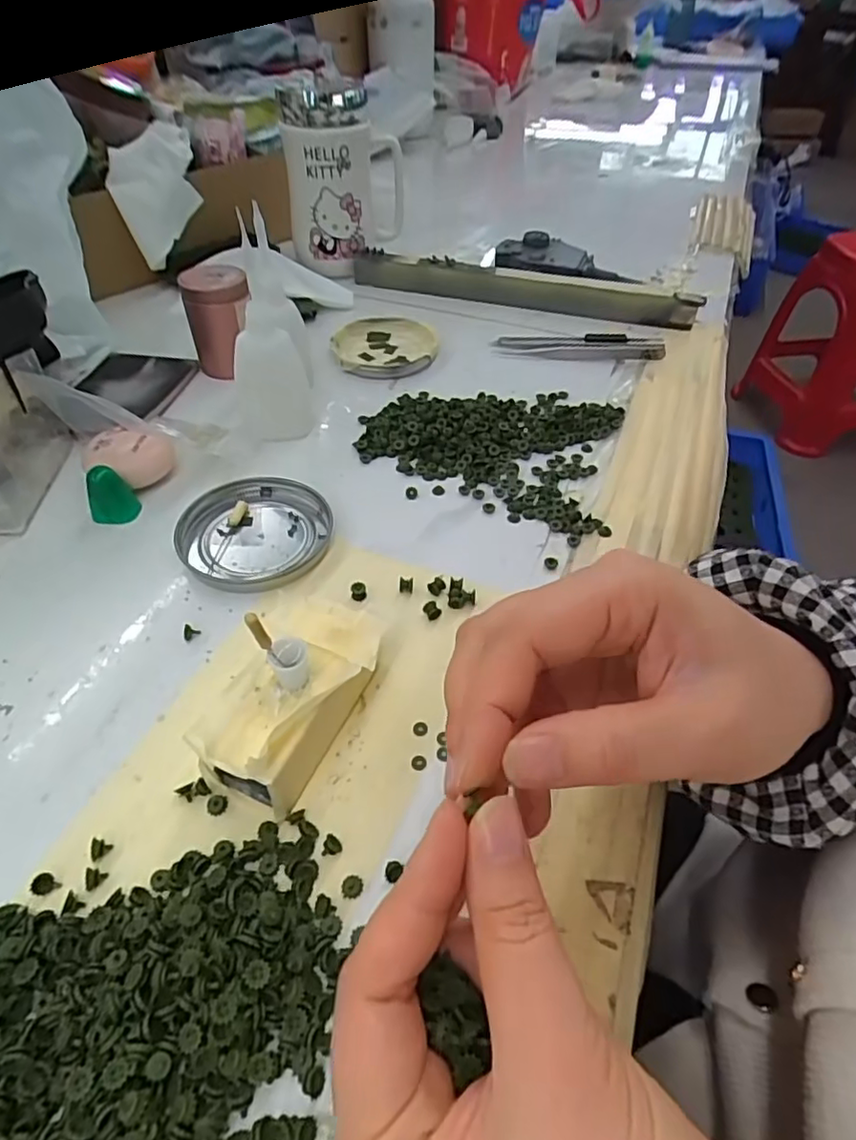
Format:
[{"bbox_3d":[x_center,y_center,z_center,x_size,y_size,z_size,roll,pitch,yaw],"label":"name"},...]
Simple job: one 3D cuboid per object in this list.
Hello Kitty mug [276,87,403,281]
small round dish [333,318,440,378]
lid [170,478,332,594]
[{"bbox_3d":[-0.073,-0.344,0.541,0.099,0.134,0.078,-3,47,-5],"label":"Hello Kitty mug"},{"bbox_3d":[-0.033,-0.176,0.472,0.076,0.009,0.088,0,47,-1],"label":"small round dish"},{"bbox_3d":[-0.092,-0.021,0.326,0.078,0.008,0.077,1,47,-1],"label":"lid"}]

